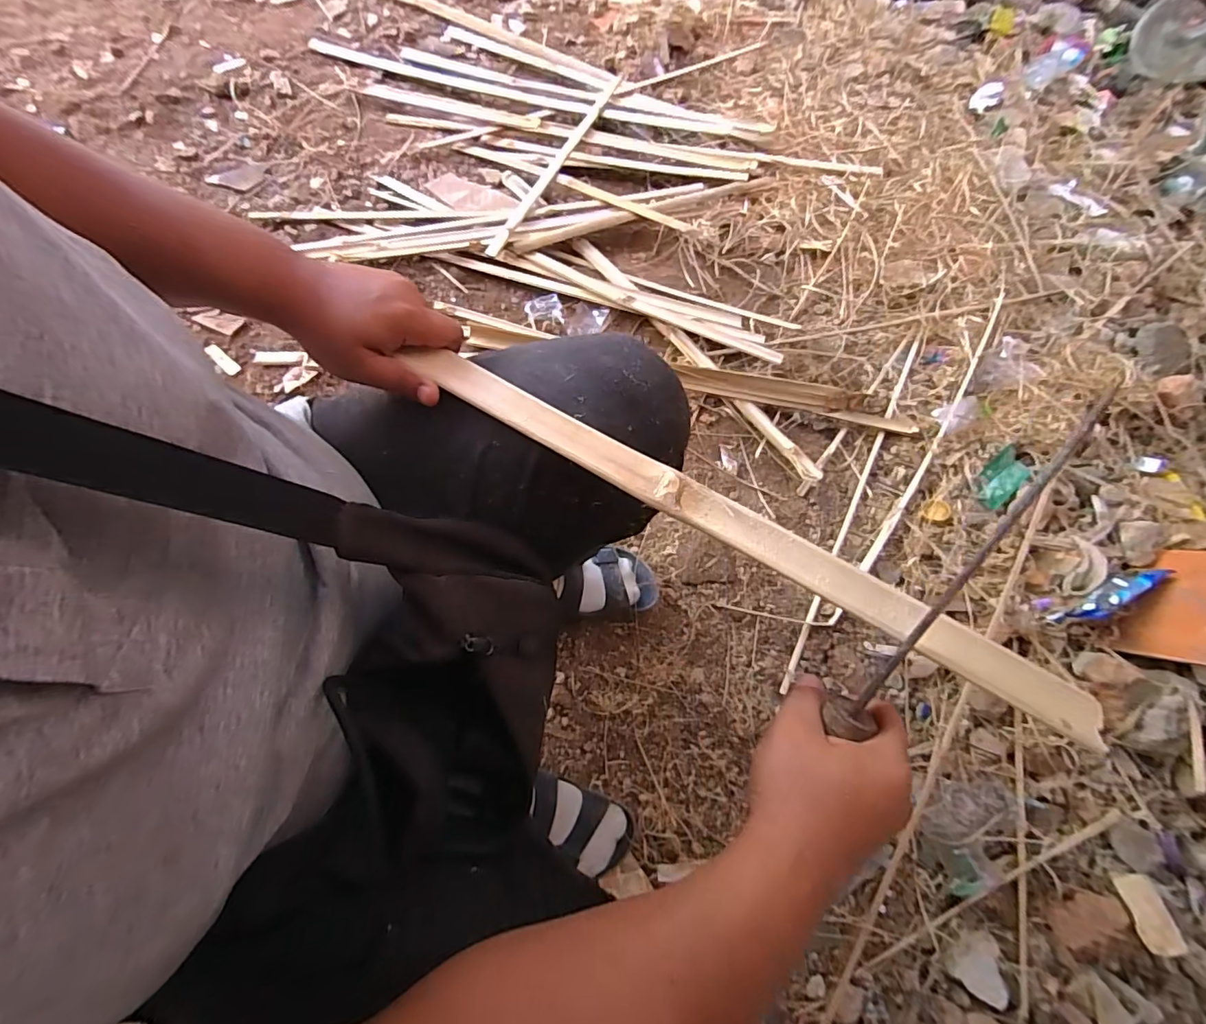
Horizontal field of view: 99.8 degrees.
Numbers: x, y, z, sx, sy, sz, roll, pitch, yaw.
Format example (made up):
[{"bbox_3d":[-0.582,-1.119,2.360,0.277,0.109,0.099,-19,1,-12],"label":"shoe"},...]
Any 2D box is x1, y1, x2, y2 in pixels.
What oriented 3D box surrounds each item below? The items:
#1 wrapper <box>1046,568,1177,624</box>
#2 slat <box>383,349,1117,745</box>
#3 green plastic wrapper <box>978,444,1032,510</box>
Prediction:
[{"bbox_3d":[0.753,0.126,0.756,0.202,0.052,0.033,-20,72,-13],"label":"wrapper"},{"bbox_3d":[0.075,0.002,0.343,0.490,0.007,0.036,30,58,11],"label":"slat"},{"bbox_3d":[0.664,-0.056,0.845,0.110,0.018,0.057,-43,78,-14],"label":"green plastic wrapper"}]

